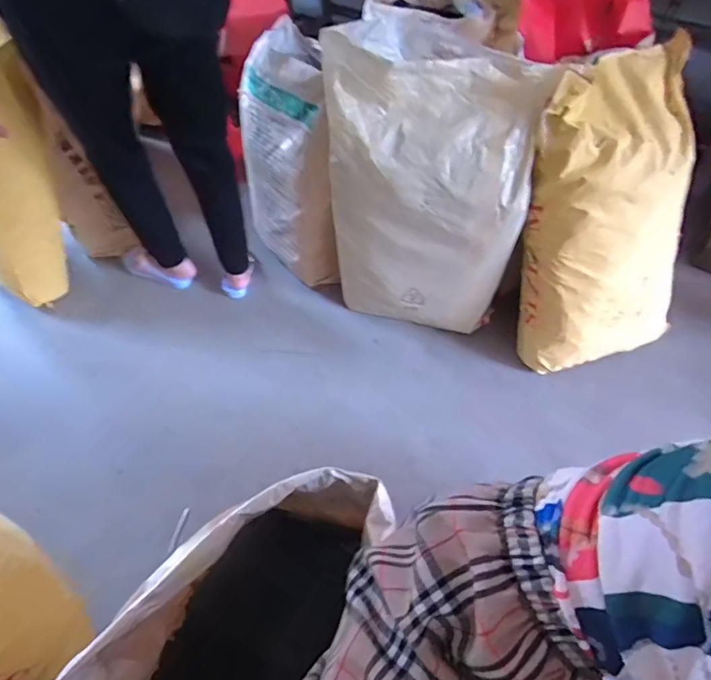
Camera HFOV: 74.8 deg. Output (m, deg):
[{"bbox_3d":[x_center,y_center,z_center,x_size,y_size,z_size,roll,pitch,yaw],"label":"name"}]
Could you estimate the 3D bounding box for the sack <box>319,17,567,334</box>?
[{"bbox_3d":[0.159,-0.334,1.100,0.452,0.608,0.238,15,57,10],"label":"sack"}]

